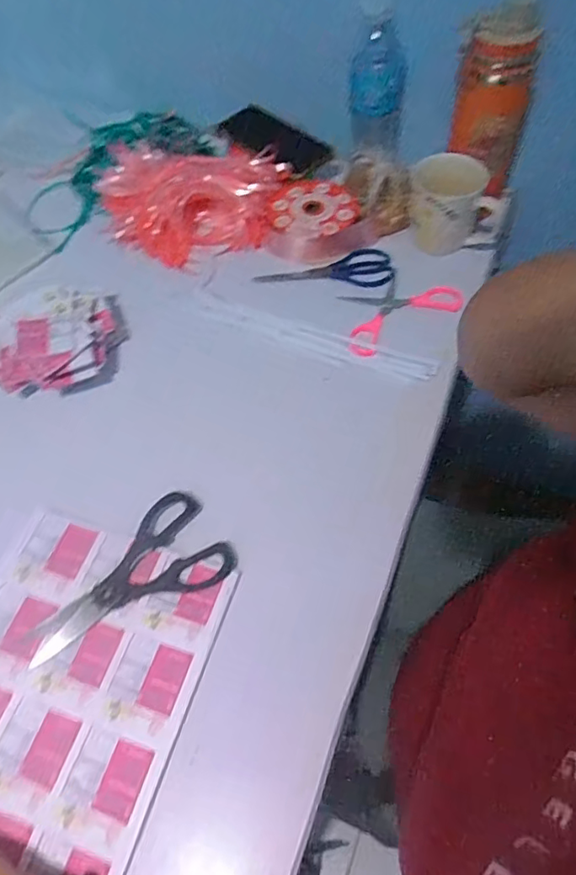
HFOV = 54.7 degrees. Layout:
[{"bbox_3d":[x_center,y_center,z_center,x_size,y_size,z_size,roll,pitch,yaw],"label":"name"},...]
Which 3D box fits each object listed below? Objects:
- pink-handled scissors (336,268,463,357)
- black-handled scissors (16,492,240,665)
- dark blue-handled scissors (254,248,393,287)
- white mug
[{"bbox_3d":[0.123,-0.154,0.651,0.151,0.008,0.090,-28,63,-13],"label":"pink-handled scissors"},{"bbox_3d":[-0.145,0.130,0.502,0.186,0.008,0.094,-34,65,-16],"label":"black-handled scissors"},{"bbox_3d":[0.046,-0.210,0.690,0.165,0.015,0.059,2,60,3],"label":"dark blue-handled scissors"},{"bbox_3d":[0.197,-0.281,0.674,0.104,0.084,0.084,0,60,2],"label":"white mug"}]

